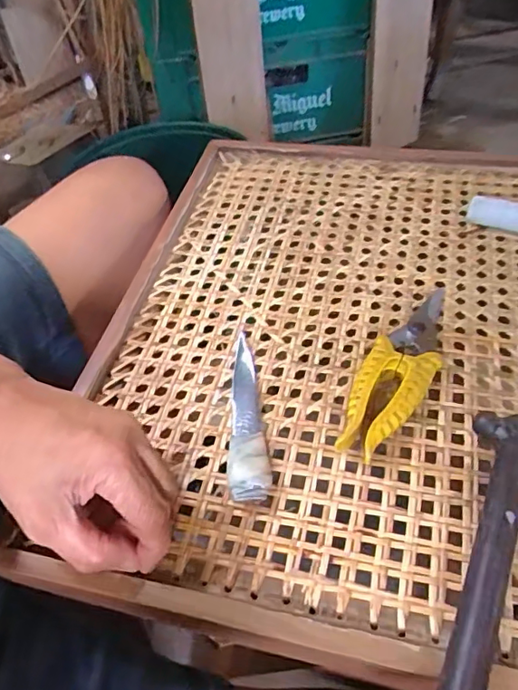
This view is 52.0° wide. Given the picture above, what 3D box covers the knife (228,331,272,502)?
[{"bbox_3d":[-0.009,0.043,0.372,0.025,0.016,0.137,-6,50,1],"label":"knife"}]

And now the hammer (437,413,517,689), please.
[{"bbox_3d":[0.115,0.125,0.282,0.053,0.028,0.217,23,56,23],"label":"hammer"}]

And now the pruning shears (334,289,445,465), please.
[{"bbox_3d":[0.103,0.012,0.382,0.046,0.021,0.161,21,55,22],"label":"pruning shears"}]

